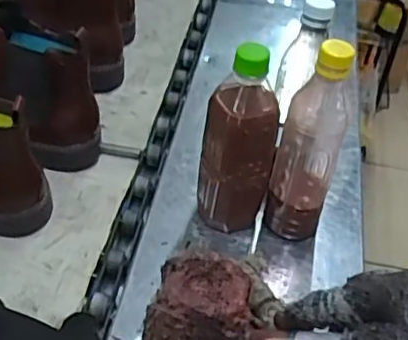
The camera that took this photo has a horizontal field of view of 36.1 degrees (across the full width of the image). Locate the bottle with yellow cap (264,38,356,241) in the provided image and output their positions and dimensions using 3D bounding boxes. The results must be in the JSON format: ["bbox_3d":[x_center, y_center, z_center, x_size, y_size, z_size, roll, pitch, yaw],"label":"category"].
[{"bbox_3d":[0.101,-0.022,0.601,0.058,0.212,0.055,14,44,7],"label":"bottle with yellow cap"}]

